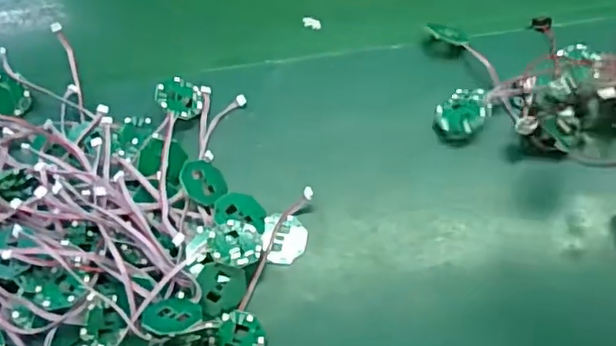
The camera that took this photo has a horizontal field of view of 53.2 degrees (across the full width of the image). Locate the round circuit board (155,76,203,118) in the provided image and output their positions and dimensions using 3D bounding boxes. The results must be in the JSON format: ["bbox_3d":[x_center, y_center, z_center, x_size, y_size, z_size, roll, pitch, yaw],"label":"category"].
[{"bbox_3d":[-0.094,-0.055,0.449,0.032,0.005,0.033,15,54,-21],"label":"round circuit board"}]

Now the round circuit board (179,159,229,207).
[{"bbox_3d":[-0.071,0.005,0.423,0.032,0.004,0.034,20,46,-23],"label":"round circuit board"}]

